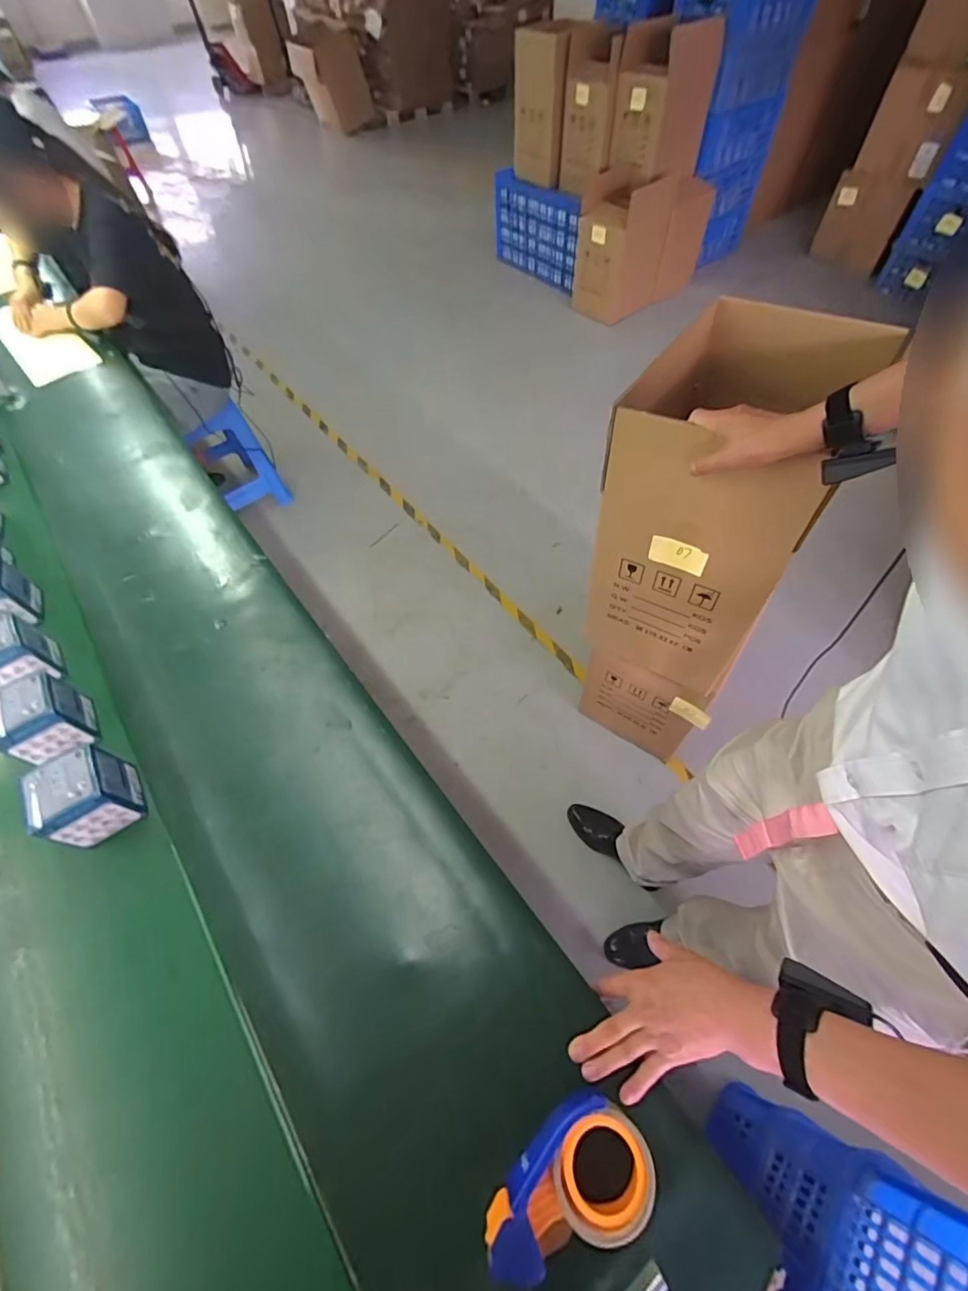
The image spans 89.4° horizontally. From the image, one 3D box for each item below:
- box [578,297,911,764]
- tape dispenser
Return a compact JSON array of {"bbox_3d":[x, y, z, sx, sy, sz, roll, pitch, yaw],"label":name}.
[{"bbox_3d":[0.427,-0.154,1.088,0.330,0.885,0.414,23,59,15],"label":"box"},{"bbox_3d":[0.074,0.468,0.419,0.147,0.068,0.082,-31,61,-16],"label":"tape dispenser"}]

